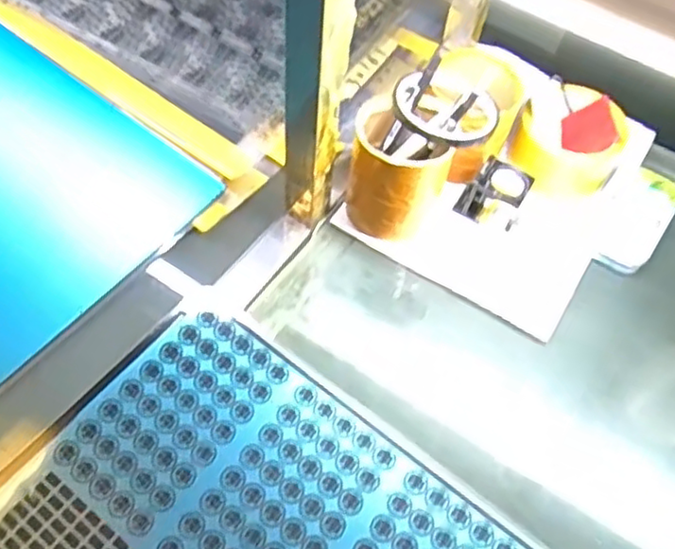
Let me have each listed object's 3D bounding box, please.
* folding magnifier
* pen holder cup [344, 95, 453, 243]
[{"bbox_3d":[0.138,-0.073,0.578,0.051,0.046,0.043,28,60,13],"label":"folding magnifier"},{"bbox_3d":[0.047,-0.083,0.557,0.079,0.097,0.069,35,62,17],"label":"pen holder cup"}]

